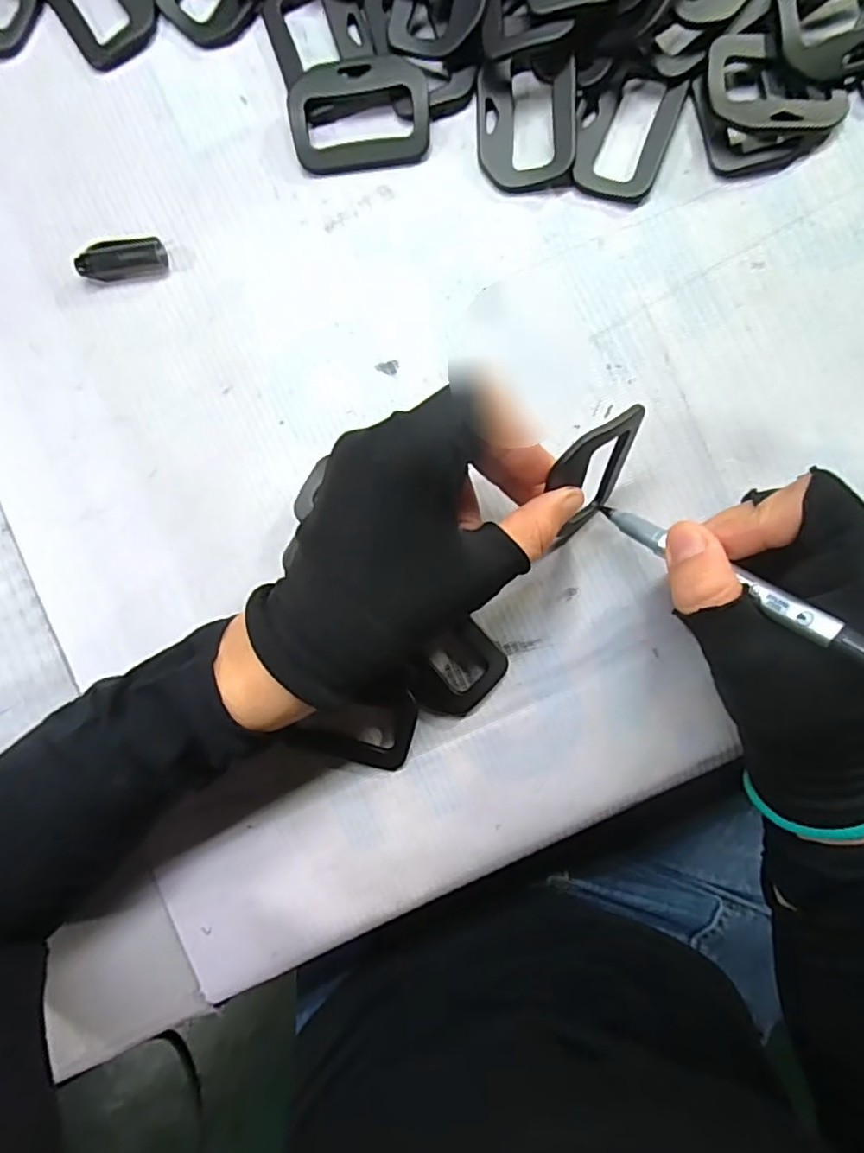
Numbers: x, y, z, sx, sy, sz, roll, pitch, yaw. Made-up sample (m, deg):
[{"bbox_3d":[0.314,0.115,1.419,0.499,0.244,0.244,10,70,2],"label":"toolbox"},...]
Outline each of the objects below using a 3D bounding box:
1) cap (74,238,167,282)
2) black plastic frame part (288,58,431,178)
[{"bbox_3d":[-0.140,-0.145,0.269,0.038,0.009,0.016,-4,90,4],"label":"cap"},{"bbox_3d":[-0.032,-0.206,0.261,0.060,0.010,0.046,-4,90,4],"label":"black plastic frame part"}]

